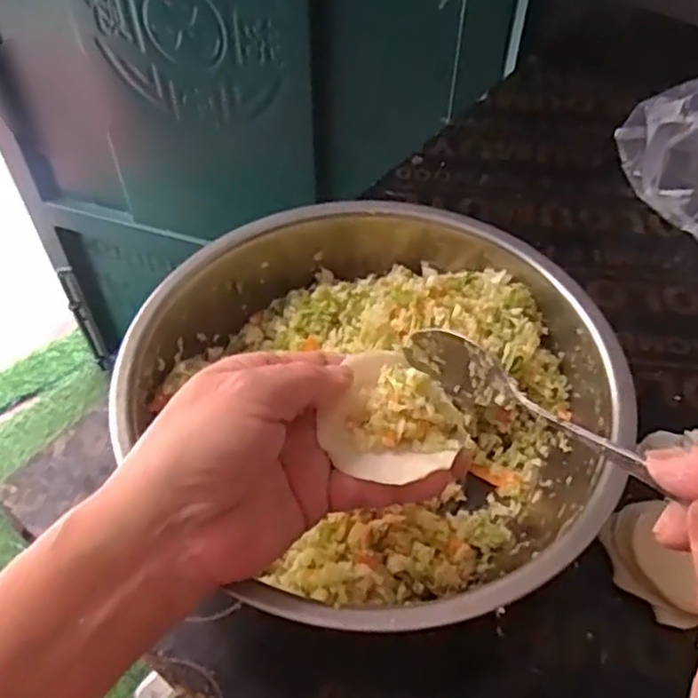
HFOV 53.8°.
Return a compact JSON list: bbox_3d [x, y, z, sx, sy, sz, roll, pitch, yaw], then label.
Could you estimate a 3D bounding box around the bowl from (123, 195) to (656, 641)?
[{"bbox_3d":[0.018,0.030,0.380,0.229,0.090,0.249,-1,52,1],"label":"bowl"}]

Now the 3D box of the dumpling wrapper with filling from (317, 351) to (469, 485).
[{"bbox_3d":[0.018,0.029,0.299,0.059,0.023,0.052,31,59,23],"label":"dumpling wrapper with filling"}]

